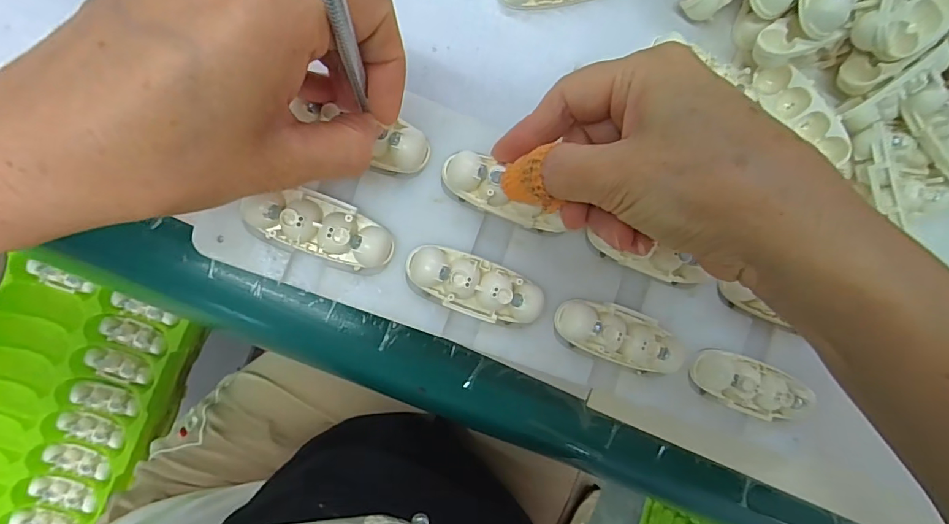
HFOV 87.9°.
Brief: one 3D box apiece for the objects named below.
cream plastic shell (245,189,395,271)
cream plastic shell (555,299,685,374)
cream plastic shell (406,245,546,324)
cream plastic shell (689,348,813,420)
[{"bbox_3d":[-0.064,-0.014,0.210,0.059,0.015,0.025,22,87,-9],"label":"cream plastic shell"},{"bbox_3d":[0.068,0.034,0.231,0.061,0.016,0.026,19,87,-9],"label":"cream plastic shell"},{"bbox_3d":[0.000,0.011,0.220,0.061,0.015,0.025,22,87,-9],"label":"cream plastic shell"},{"bbox_3d":[0.134,0.061,0.244,0.057,0.022,0.025,23,87,-8],"label":"cream plastic shell"}]

